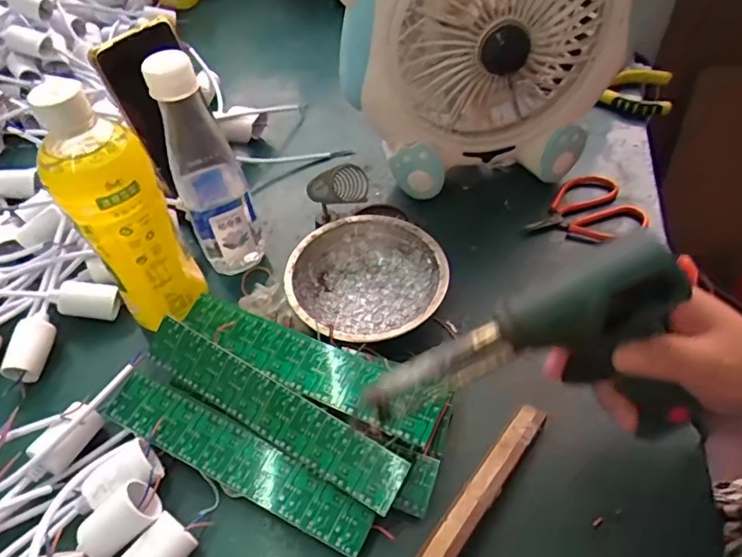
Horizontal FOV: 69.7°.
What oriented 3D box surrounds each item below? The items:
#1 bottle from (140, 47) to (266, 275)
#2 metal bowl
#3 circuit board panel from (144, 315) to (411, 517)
[{"bbox_3d":[-0.130,-0.083,0.429,0.054,0.193,0.059,-16,52,-10],"label":"bottle"},{"bbox_3d":[-0.003,0.005,0.441,0.129,0.041,0.127,13,53,12],"label":"metal bowl"},{"bbox_3d":[-0.070,0.087,0.359,0.200,0.006,0.038,27,89,17],"label":"circuit board panel"}]

